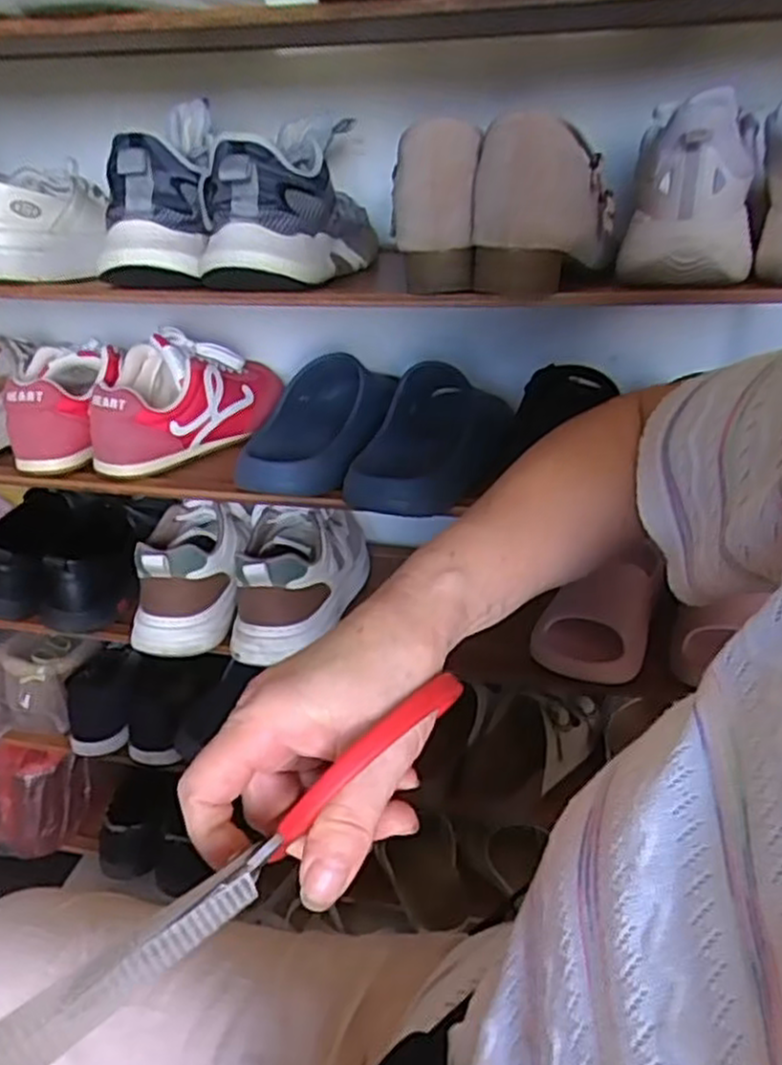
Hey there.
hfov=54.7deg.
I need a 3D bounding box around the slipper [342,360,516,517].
[{"bbox_3d":[0.037,-0.095,0.679,0.095,0.076,0.228,10,30,21],"label":"slipper"}]

